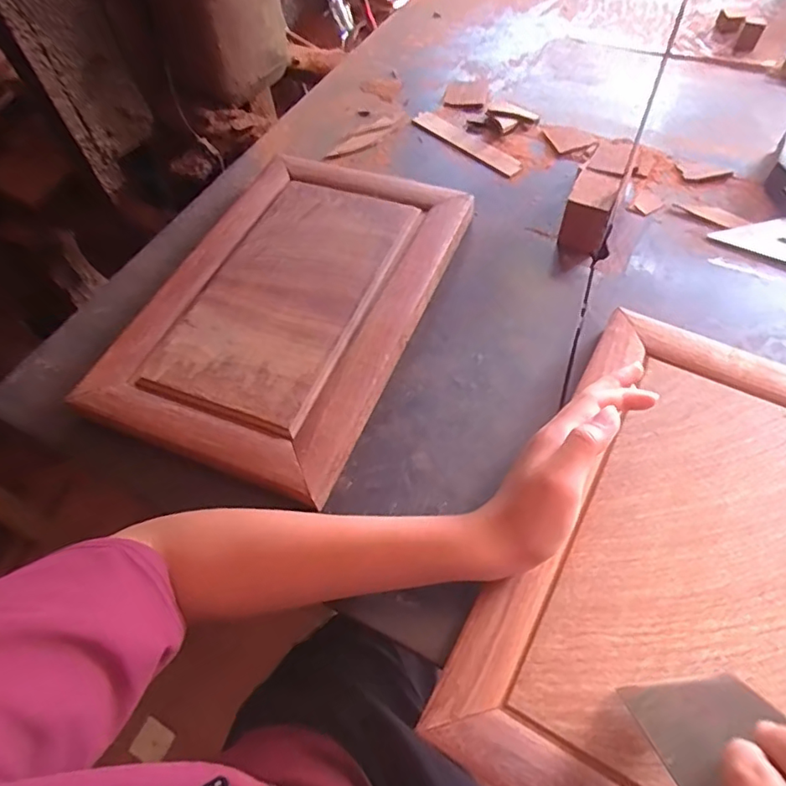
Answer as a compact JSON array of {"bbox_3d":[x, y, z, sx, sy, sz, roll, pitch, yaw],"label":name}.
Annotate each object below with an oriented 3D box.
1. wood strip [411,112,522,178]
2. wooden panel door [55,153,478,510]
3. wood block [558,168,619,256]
[{"bbox_3d":[0.091,-0.311,0.672,0.028,0.007,0.165,-41,64,-15],"label":"wood strip"},{"bbox_3d":[-0.097,-0.095,0.524,0.245,0.031,0.368,18,61,15],"label":"wooden panel door"},{"bbox_3d":[0.198,-0.183,0.546,0.043,0.057,0.061,19,60,15],"label":"wood block"}]

